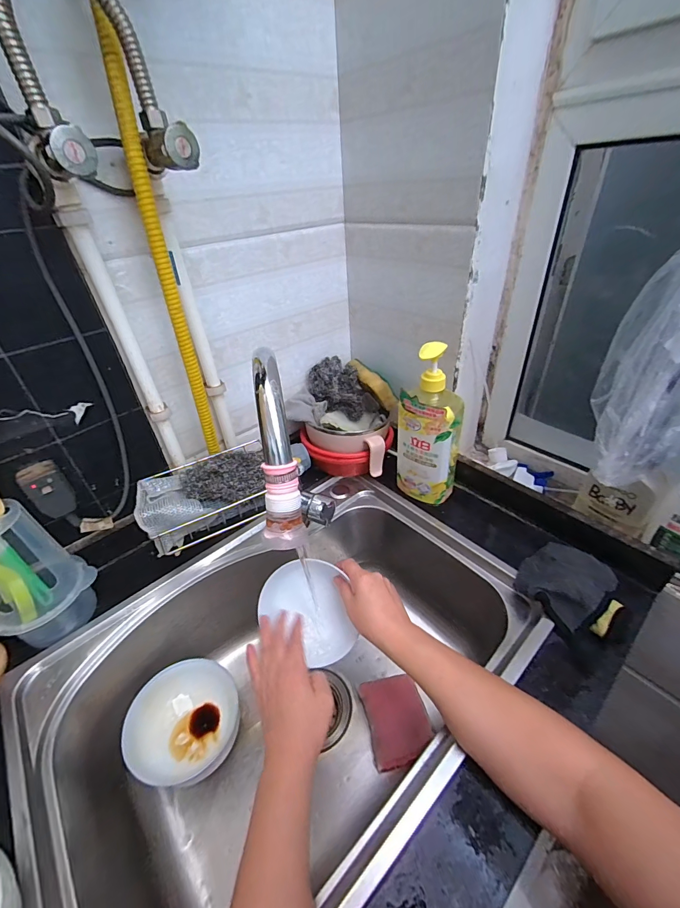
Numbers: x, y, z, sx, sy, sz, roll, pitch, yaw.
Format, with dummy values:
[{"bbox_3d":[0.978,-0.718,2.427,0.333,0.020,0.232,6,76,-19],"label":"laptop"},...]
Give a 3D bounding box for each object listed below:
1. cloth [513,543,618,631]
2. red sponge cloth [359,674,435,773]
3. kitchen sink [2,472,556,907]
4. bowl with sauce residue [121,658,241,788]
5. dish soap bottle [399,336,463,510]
[{"bbox_3d":[0.298,0.165,0.489,0.120,0.031,0.091,-25,42,-24],"label":"cloth"},{"bbox_3d":[0.083,0.387,0.541,0.088,0.005,0.106,-22,44,3],"label":"red sponge cloth"},{"bbox_3d":[-0.058,0.311,0.525,0.572,0.213,0.414,-30,44,-30],"label":"kitchen sink"},{"bbox_3d":[-0.214,0.365,0.507,0.129,0.070,0.129,-3,37,2],"label":"bowl with sauce residue"},{"bbox_3d":[0.141,-0.035,0.576,0.094,0.266,0.051,6,39,14],"label":"dish soap bottle"}]

